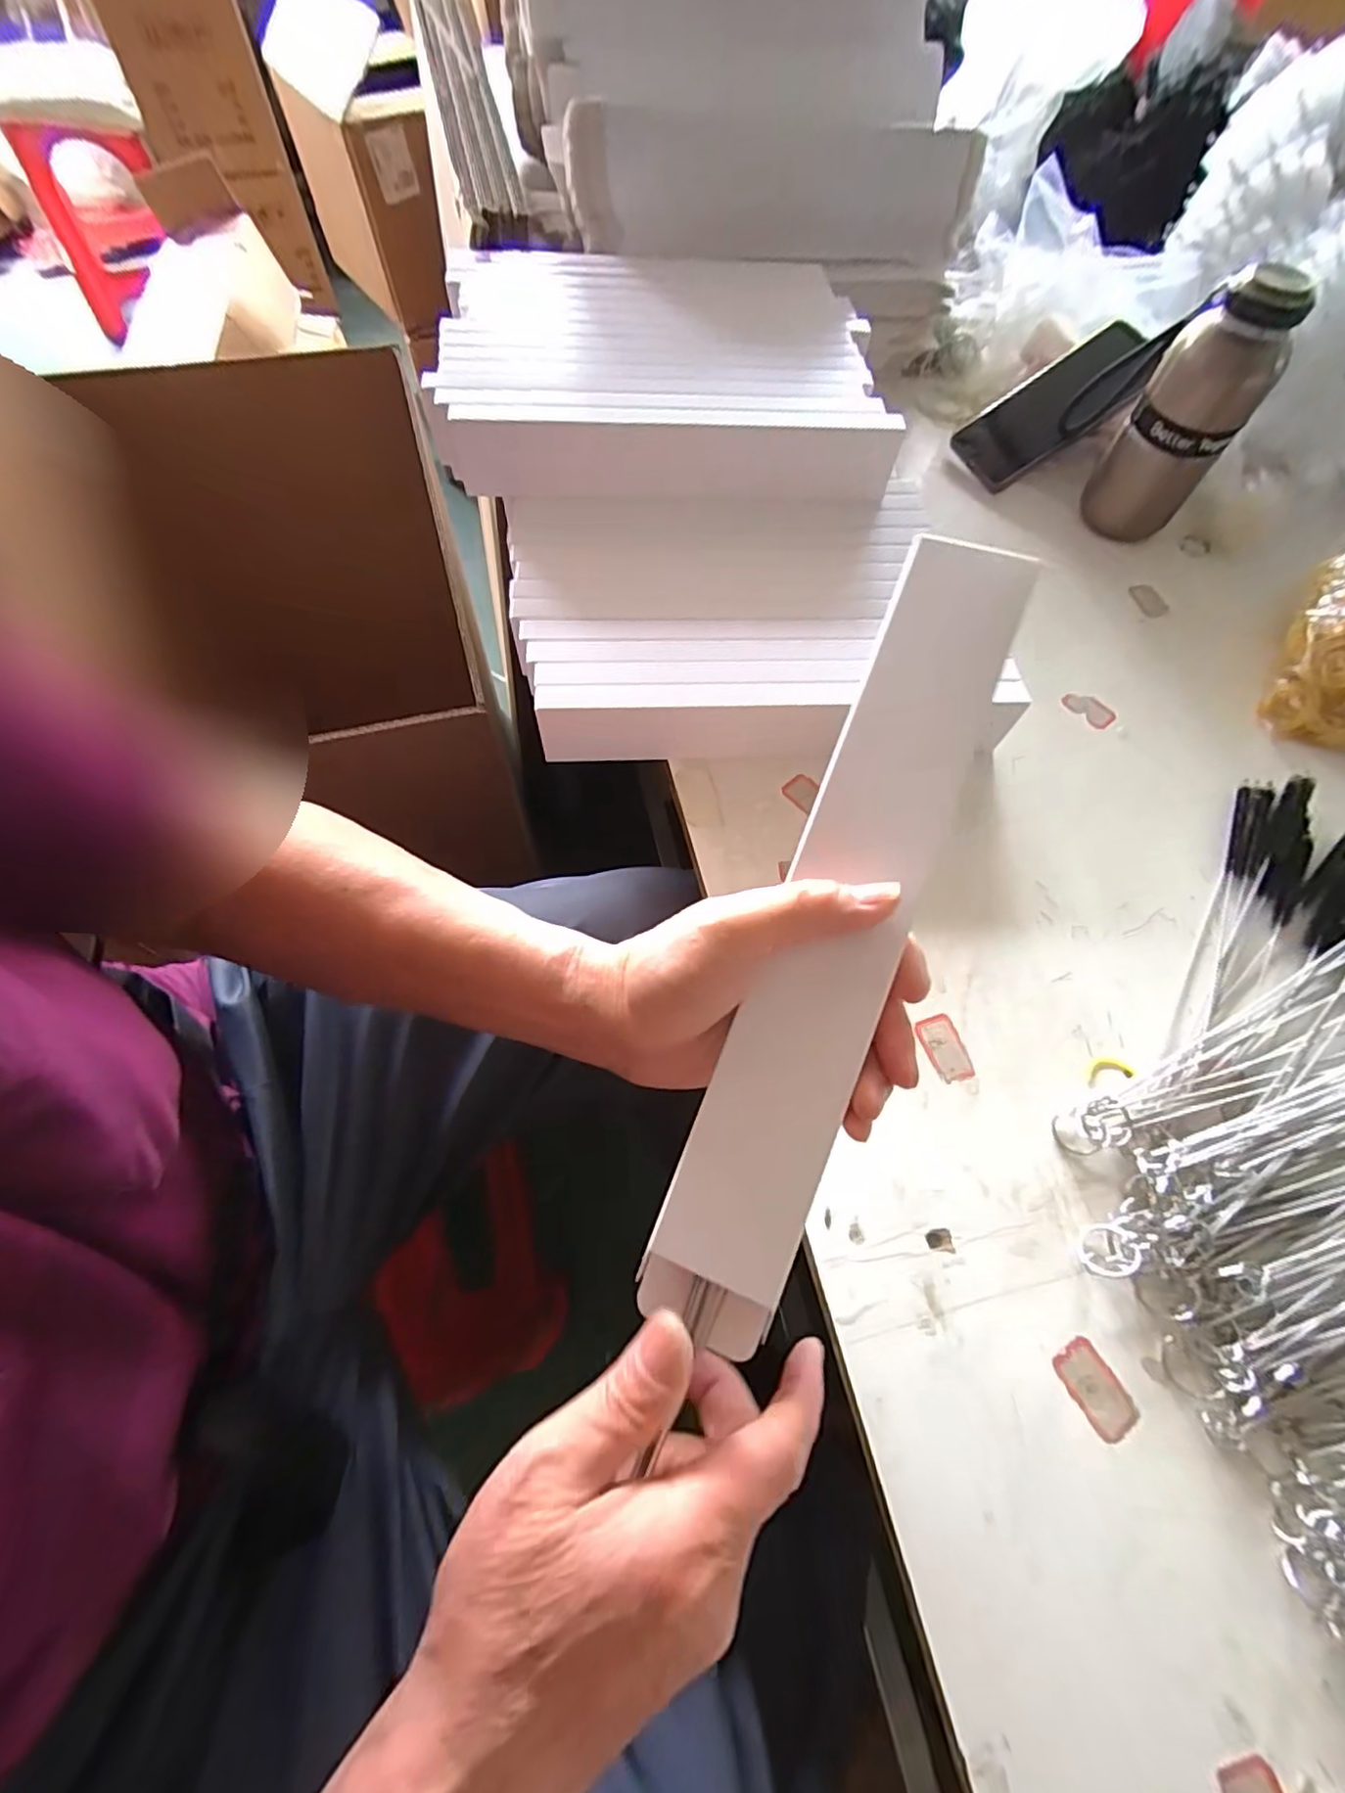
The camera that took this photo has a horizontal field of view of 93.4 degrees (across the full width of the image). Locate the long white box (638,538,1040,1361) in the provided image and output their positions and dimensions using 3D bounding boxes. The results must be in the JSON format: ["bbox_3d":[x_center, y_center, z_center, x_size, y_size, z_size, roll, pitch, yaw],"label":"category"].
[{"bbox_3d":[0.067,0.010,0.249,0.050,0.023,0.326,20,84,9],"label":"long white box"}]

